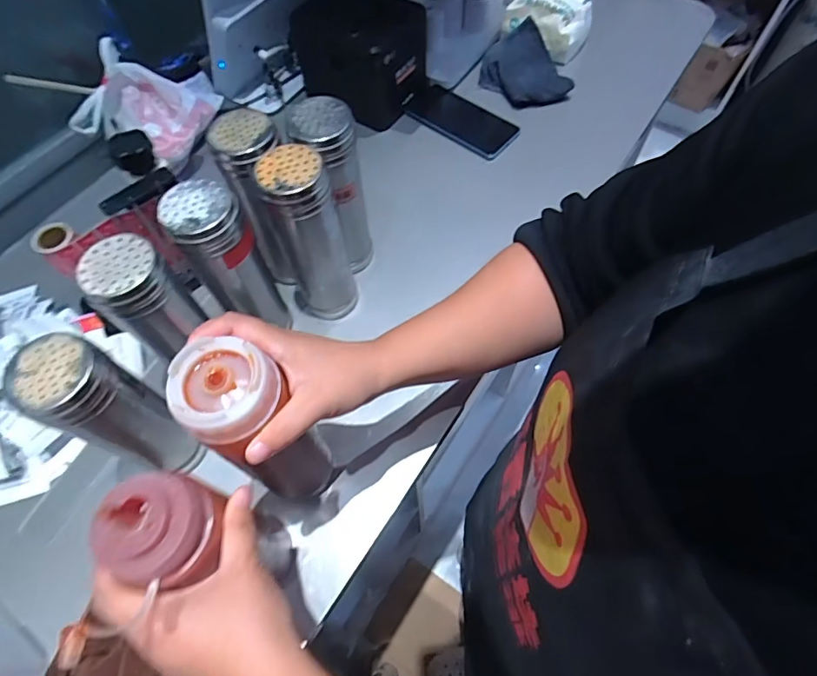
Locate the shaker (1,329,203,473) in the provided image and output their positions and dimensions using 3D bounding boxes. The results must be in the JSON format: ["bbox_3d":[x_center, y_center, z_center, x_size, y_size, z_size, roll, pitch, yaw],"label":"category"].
[{"bbox_3d":[-0.241,0.065,0.410,0.060,0.180,0.058,30,67,16],"label":"shaker"}]

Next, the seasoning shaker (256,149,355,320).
[{"bbox_3d":[-0.099,-0.095,0.501,0.066,0.201,0.059,-17,63,-7],"label":"seasoning shaker"}]

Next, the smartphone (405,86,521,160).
[{"bbox_3d":[0.079,-0.324,0.722,0.161,0.007,0.089,38,69,19],"label":"smartphone"}]

